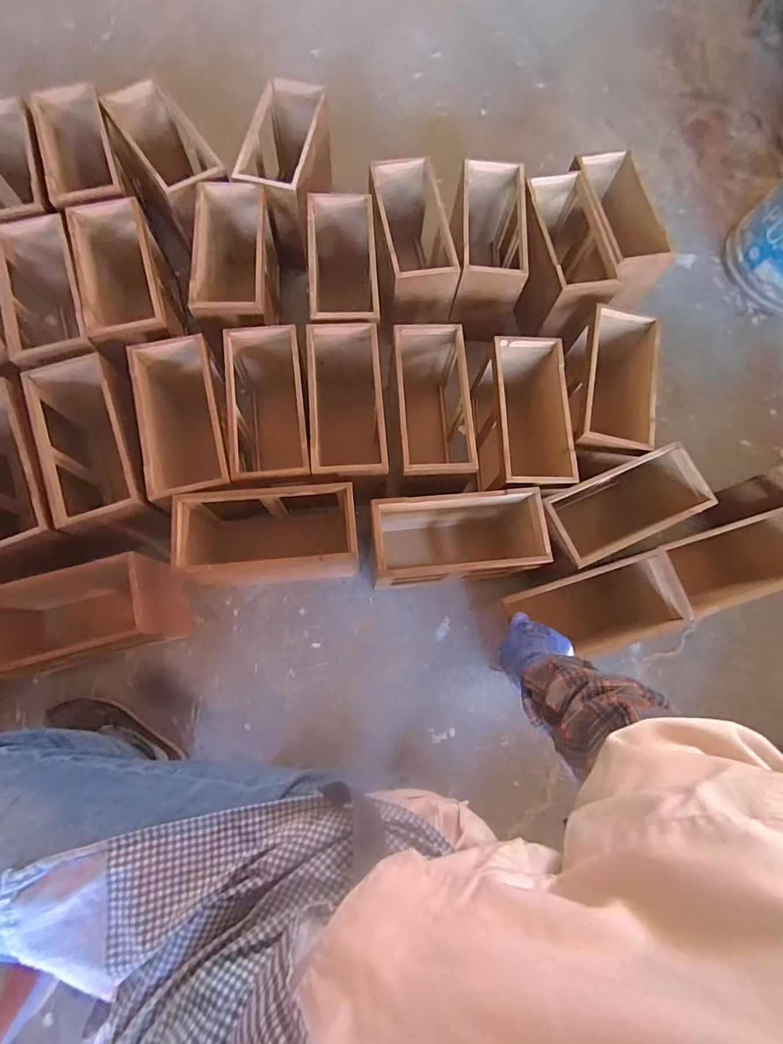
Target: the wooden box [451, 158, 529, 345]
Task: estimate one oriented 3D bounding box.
[{"bbox_3d":[0.209,-0.598,1.004,0.141,0.223,0.314,5,76,-3],"label":"wooden box"}]

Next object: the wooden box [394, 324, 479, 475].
[{"bbox_3d":[0.080,-0.211,0.894,0.140,0.226,0.306,-2,76,-4],"label":"wooden box"}]

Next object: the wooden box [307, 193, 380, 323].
[{"bbox_3d":[-0.100,-0.500,0.953,0.132,0.194,0.291,-2,76,-4],"label":"wooden box"}]

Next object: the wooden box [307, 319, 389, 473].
[{"bbox_3d":[-0.088,-0.205,0.871,0.135,0.206,0.295,-4,76,-5],"label":"wooden box"}]

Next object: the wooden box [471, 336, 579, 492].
[{"bbox_3d":[0.249,-0.191,0.864,0.143,0.153,0.297,0,76,-4],"label":"wooden box"}]

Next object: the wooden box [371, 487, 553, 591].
[{"bbox_3d":[0.112,0.039,0.827,0.286,0.218,0.135,-5,76,-5],"label":"wooden box"}]

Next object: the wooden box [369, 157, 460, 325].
[{"bbox_3d":[0.039,-0.587,0.981,0.152,0.205,0.284,-12,77,-7],"label":"wooden box"}]

